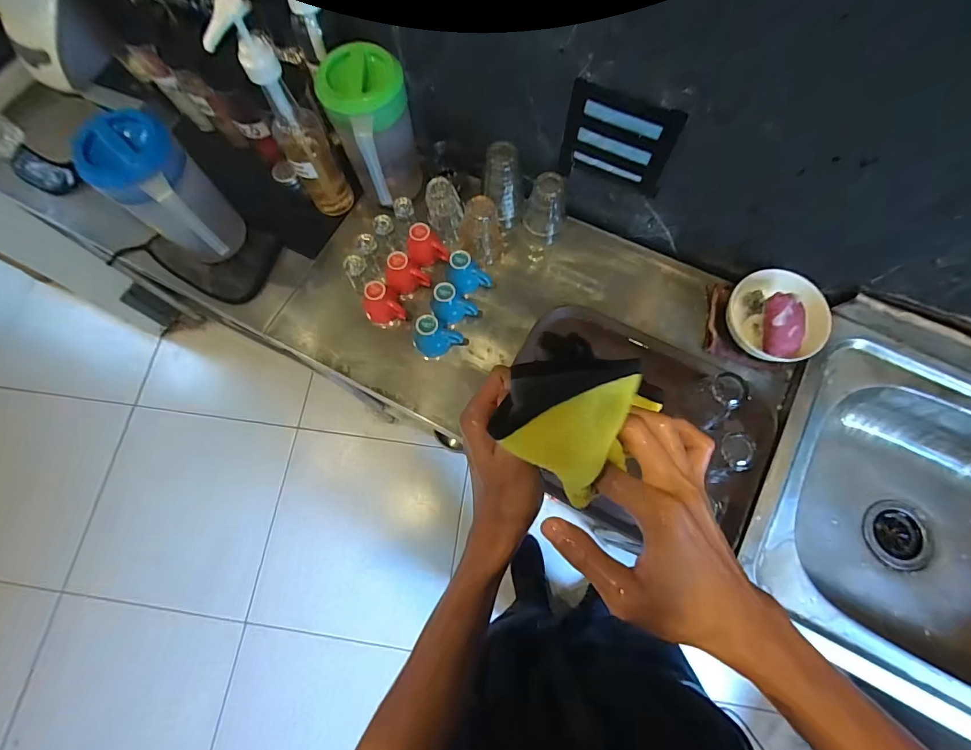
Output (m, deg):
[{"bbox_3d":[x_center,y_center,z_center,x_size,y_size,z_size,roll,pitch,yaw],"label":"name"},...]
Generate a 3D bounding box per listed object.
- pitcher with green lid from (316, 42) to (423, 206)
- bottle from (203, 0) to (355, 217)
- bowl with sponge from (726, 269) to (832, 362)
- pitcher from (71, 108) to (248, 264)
[{"bbox_3d":[-0.171,-0.379,0.703,0.116,0.211,0.146,-18,73,-4],"label":"pitcher with green lid"},{"bbox_3d":[-0.292,-0.380,0.657,0.072,0.351,0.064,-18,73,-4],"label":"bottle"},{"bbox_3d":[0.450,-0.091,0.657,0.128,0.064,0.148,-32,75,-8],"label":"bowl with sponge"},{"bbox_3d":[-0.473,-0.261,0.674,0.144,0.227,0.117,40,78,13],"label":"pitcher"}]

